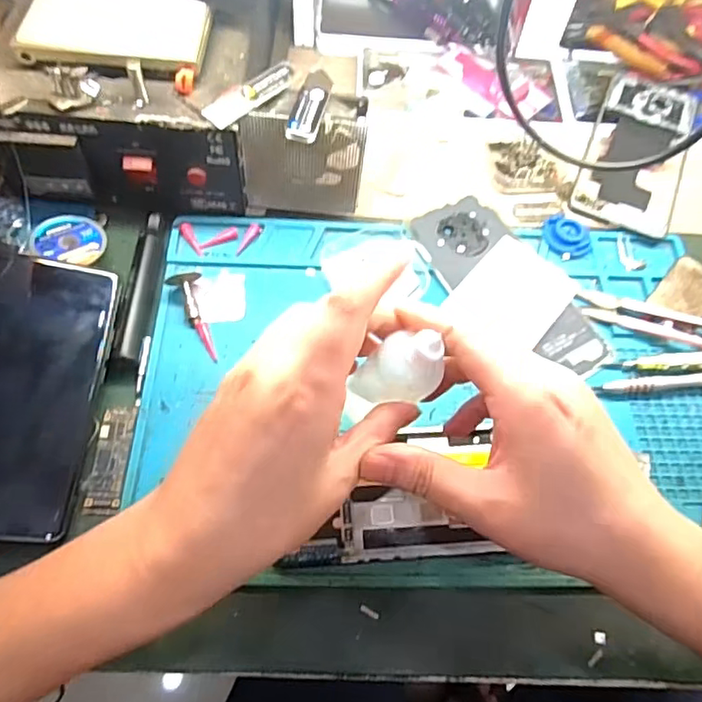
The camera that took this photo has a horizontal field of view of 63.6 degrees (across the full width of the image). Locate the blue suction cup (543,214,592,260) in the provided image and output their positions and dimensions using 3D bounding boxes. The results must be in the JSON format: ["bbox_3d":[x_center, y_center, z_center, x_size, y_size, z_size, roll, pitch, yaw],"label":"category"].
[{"bbox_3d":[0.163,-0.086,0.419,0.035,0.009,0.034,2,63,-3],"label":"blue suction cup"}]

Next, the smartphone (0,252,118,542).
[{"bbox_3d":[-0.186,0.022,0.323,0.074,0.012,0.161,11,67,-20],"label":"smartphone"}]

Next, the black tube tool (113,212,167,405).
[{"bbox_3d":[-0.137,-0.034,0.371,0.018,0.012,0.132,1,63,-3],"label":"black tube tool"}]

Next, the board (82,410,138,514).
[{"bbox_3d":[-0.138,0.062,0.328,0.019,0.004,0.063,2,63,-3],"label":"board"}]

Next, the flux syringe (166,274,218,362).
[{"bbox_3d":[-0.100,-0.024,0.371,0.021,0.013,0.065,-22,67,-14],"label":"flux syringe"}]

